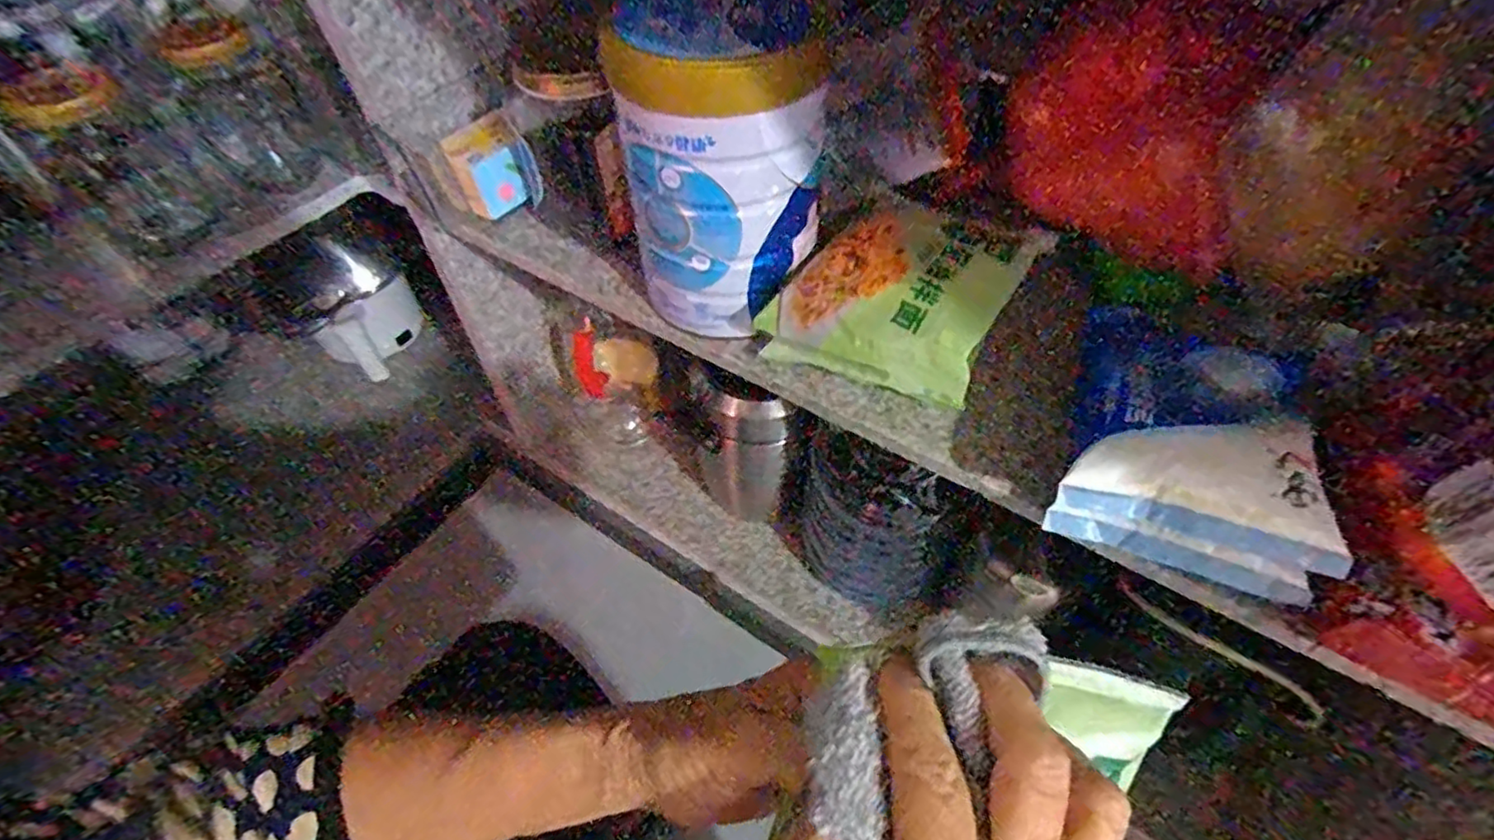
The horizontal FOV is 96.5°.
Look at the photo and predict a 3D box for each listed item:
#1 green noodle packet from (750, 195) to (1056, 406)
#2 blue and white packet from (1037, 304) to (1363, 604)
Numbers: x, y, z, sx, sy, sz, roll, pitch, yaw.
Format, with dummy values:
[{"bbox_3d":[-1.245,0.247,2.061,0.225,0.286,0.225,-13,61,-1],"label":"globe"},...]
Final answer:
[{"bbox_3d":[0.096,-0.076,0.427,0.129,0.063,0.122,27,57,21],"label":"green noodle packet"},{"bbox_3d":[0.242,-0.001,0.370,0.127,0.068,0.159,17,54,15],"label":"blue and white packet"}]

